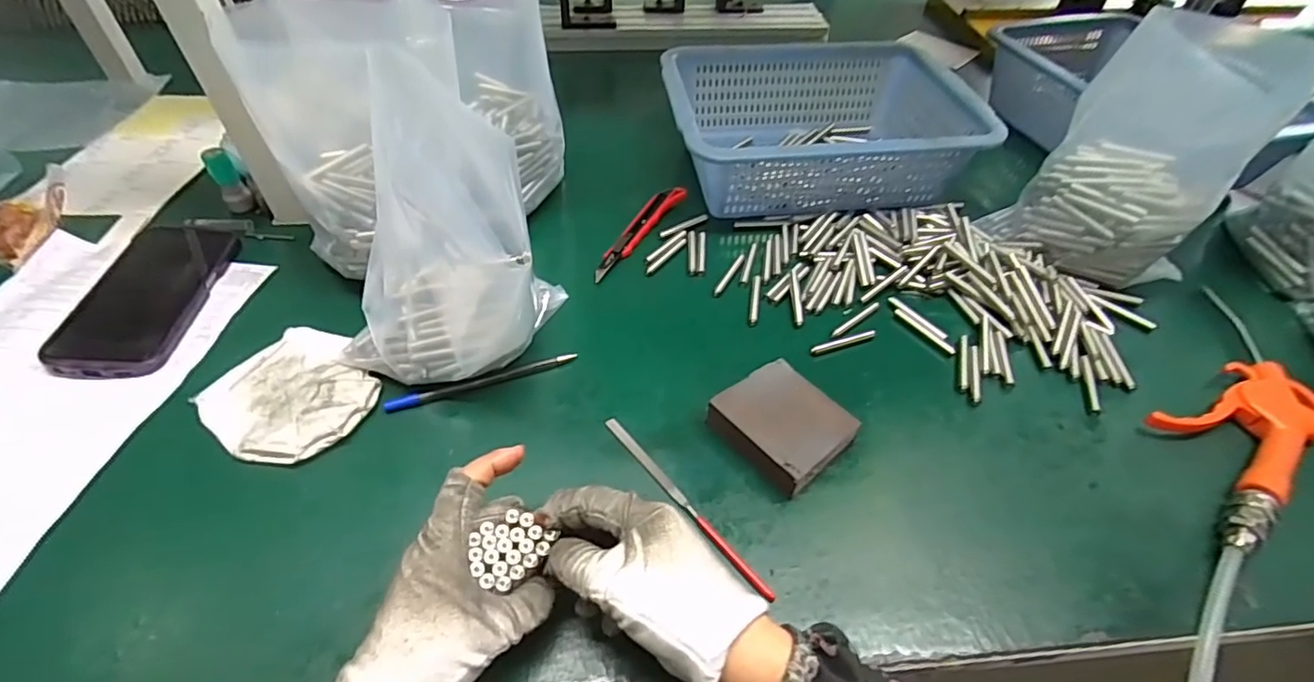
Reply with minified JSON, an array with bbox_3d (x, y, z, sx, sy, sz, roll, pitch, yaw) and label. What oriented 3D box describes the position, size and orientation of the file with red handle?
[{"bbox_3d":[0.016,0.104,0.382,0.009,0.006,0.158,-30,55,-26],"label":"file with red handle"}]

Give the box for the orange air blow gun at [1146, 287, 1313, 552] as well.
[{"bbox_3d":[0.426,0.044,0.427,0.255,0.029,0.092,-33,56,-28],"label":"orange air blow gun"}]

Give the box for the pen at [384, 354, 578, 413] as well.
[{"bbox_3d":[-0.130,0.029,0.441,0.139,0.006,0.009,-17,50,-17],"label":"pen"}]

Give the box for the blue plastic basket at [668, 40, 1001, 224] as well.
[{"bbox_3d":[0.164,-0.229,0.636,0.303,0.095,0.239,-4,48,-5],"label":"blue plastic basket"}]

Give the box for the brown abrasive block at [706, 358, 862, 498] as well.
[{"bbox_3d":[0.086,0.057,0.406,0.069,0.030,0.080,-30,55,-26],"label":"brown abrasive block"}]

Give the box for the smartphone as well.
[{"bbox_3d":[-0.422,-0.041,0.487,0.085,0.018,0.176,-3,48,-5],"label":"smartphone"}]

